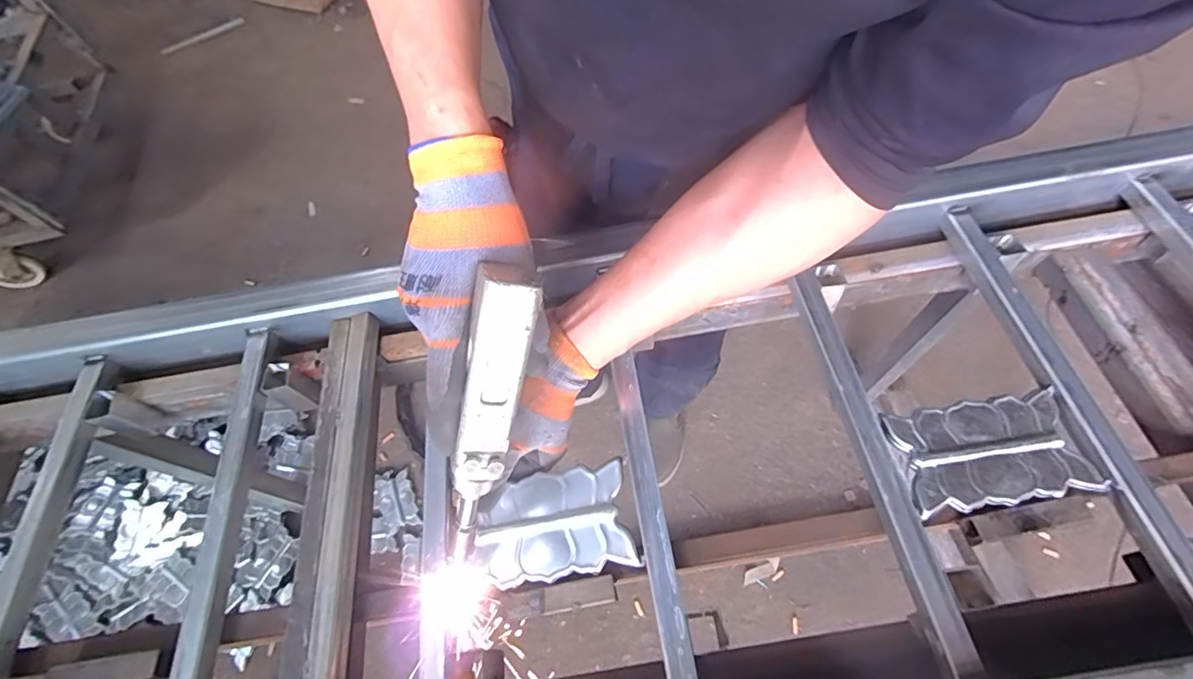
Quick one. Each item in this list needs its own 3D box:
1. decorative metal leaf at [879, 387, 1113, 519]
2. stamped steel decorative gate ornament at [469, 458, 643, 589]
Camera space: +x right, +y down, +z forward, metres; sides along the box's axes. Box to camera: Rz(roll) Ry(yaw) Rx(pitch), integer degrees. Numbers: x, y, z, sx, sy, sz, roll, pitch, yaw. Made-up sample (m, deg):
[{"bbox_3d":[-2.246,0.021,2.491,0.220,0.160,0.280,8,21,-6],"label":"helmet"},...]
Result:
[{"bbox_3d":[0.293,0.082,0.390,0.132,0.011,0.076,-8,61,-2],"label":"decorative metal leaf"},{"bbox_3d":[-0.035,0.140,0.397,0.119,0.013,0.074,-9,61,-3],"label":"stamped steel decorative gate ornament"}]

